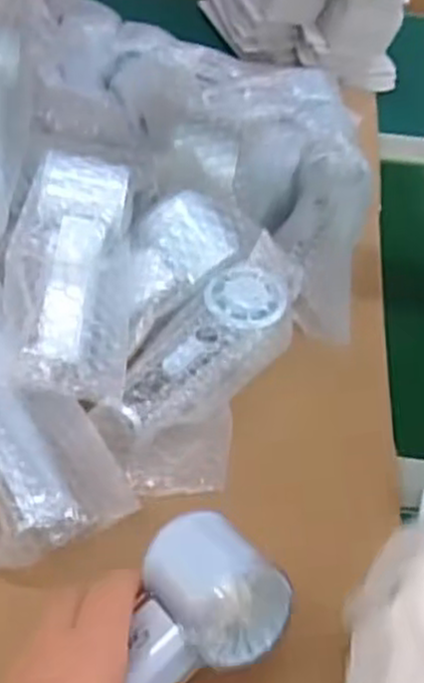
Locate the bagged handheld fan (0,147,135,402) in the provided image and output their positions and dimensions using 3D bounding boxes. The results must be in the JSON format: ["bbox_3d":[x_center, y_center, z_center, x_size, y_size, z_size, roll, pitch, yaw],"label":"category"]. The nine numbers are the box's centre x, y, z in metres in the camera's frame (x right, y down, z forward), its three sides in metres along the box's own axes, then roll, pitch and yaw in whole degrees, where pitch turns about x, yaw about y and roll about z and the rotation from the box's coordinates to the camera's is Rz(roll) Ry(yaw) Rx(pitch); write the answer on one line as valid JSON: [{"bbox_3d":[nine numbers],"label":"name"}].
[{"bbox_3d":[-0.095,-0.045,0.517,0.081,0.044,0.172,0,67,-3],"label":"bagged handheld fan"}]

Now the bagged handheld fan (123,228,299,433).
[{"bbox_3d":[0.003,0.006,0.548,0.057,0.075,0.168,32,63,26],"label":"bagged handheld fan"}]

